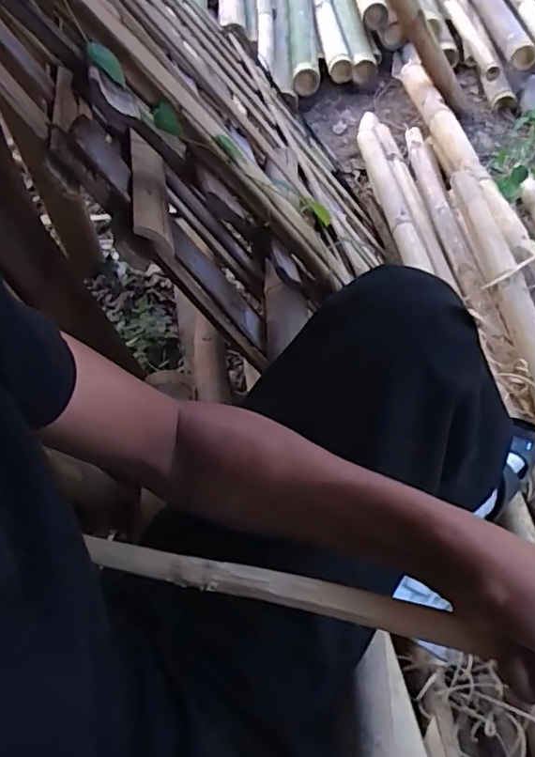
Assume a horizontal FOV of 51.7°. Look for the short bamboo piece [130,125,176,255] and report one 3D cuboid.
[{"bbox_3d":[-0.117,-0.187,0.551,0.042,0.013,0.169,18,43,-36],"label":"short bamboo piece"}]

